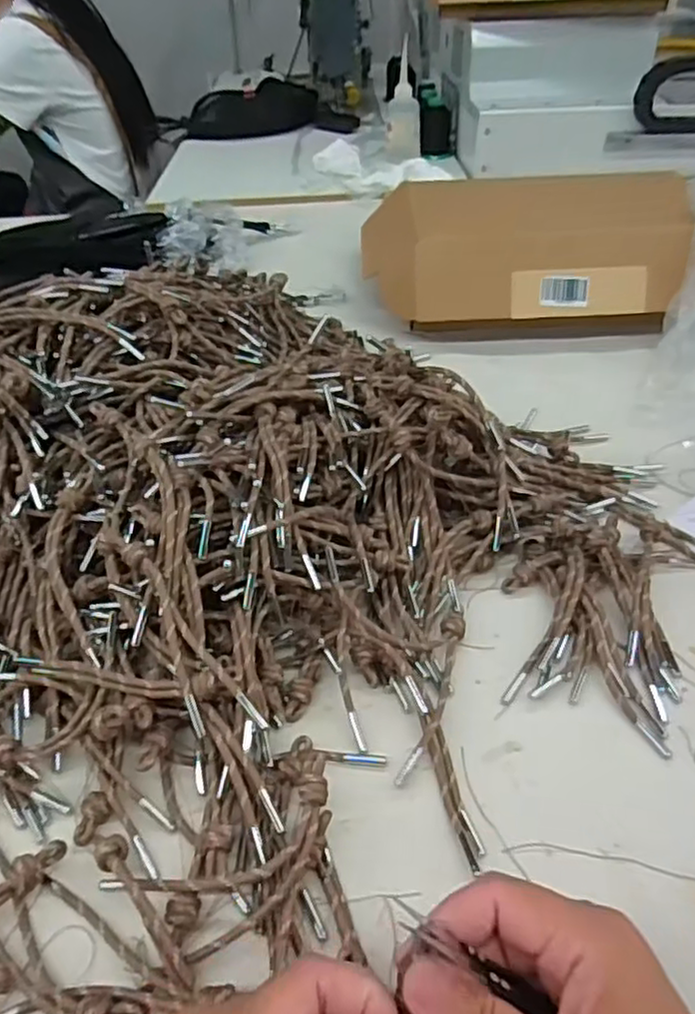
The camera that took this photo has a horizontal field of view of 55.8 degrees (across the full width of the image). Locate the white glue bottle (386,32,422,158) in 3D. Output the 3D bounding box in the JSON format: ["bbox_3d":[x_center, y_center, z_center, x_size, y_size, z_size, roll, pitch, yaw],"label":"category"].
[{"bbox_3d":[0.101,-0.706,1.144,0.060,0.160,0.073,1,43,3],"label":"white glue bottle"}]

